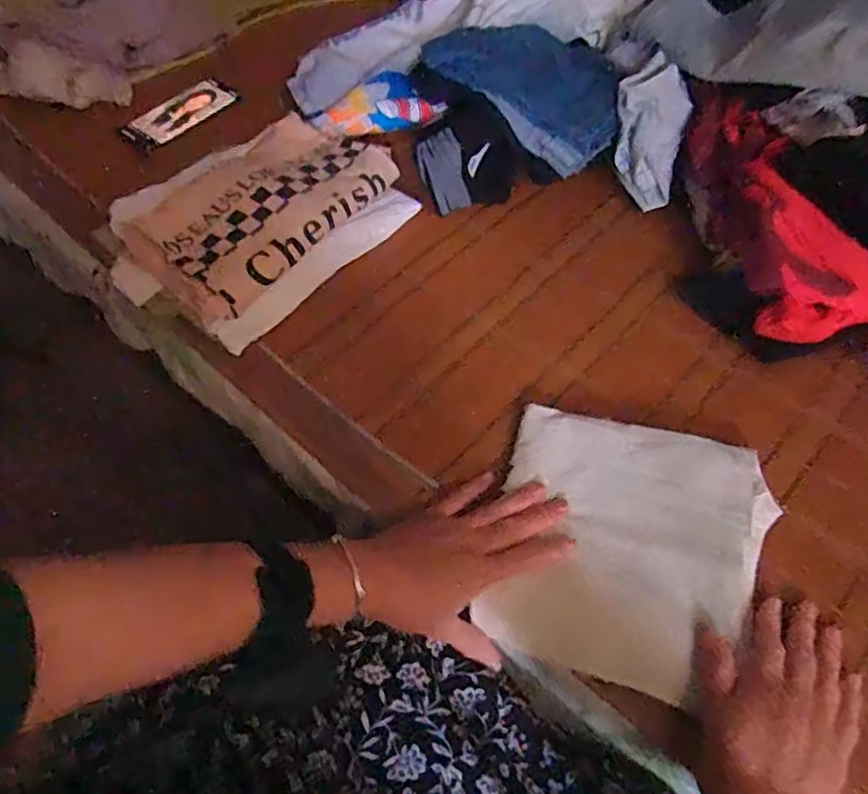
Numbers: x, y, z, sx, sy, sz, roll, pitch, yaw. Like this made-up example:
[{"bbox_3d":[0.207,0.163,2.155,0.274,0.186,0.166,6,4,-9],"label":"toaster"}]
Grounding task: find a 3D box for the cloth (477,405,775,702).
[{"bbox_3d":[0.155,0.117,0.501,0.203,0.033,0.205,15,57,9],"label":"cloth"}]

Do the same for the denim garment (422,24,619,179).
[{"bbox_3d":[0.113,-0.367,0.740,0.224,0.082,0.146,24,59,14],"label":"denim garment"}]

